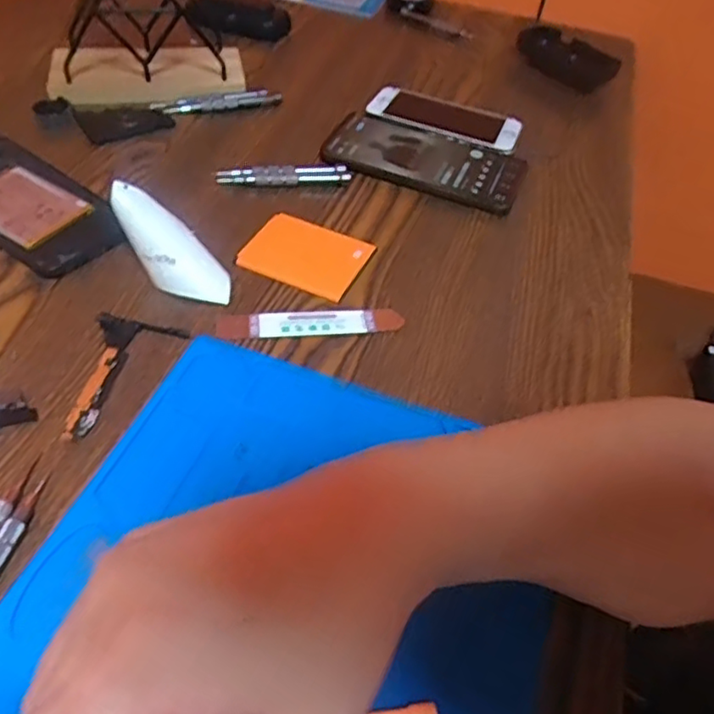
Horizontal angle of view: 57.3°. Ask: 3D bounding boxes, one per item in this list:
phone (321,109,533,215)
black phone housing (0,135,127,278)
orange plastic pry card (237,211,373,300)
[{"bbox_3d":[0.057,-0.166,0.546,0.160,0.015,0.079,19,49,10],"label":"phone"},{"bbox_3d":[-0.238,-0.111,0.467,0.158,0.012,0.076,30,52,20],"label":"black phone housing"},{"bbox_3d":[-0.035,-0.073,0.458,0.081,0.006,0.062,21,49,12],"label":"orange plastic pry card"}]

